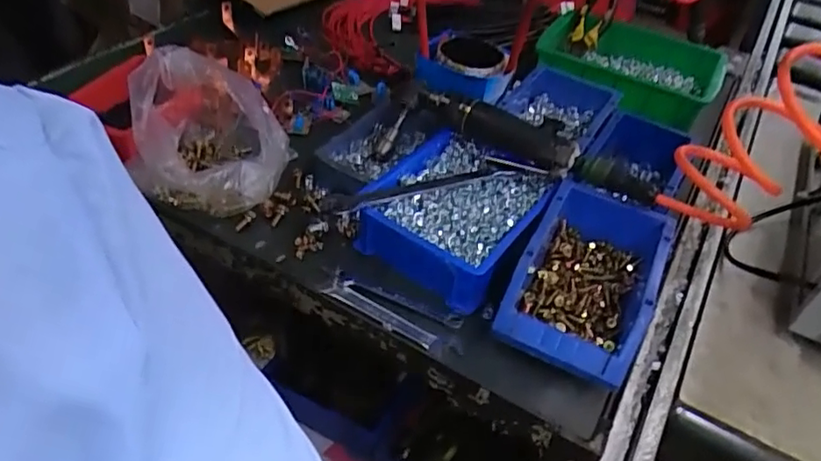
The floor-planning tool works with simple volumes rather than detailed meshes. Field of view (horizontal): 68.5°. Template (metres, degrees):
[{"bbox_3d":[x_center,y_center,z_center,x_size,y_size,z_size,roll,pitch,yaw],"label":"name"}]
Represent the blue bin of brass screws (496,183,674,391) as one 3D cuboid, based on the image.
[{"bbox_3d":[0.159,0.049,0.552,0.108,0.093,0.174,23,45,16],"label":"blue bin of brass screws"}]

